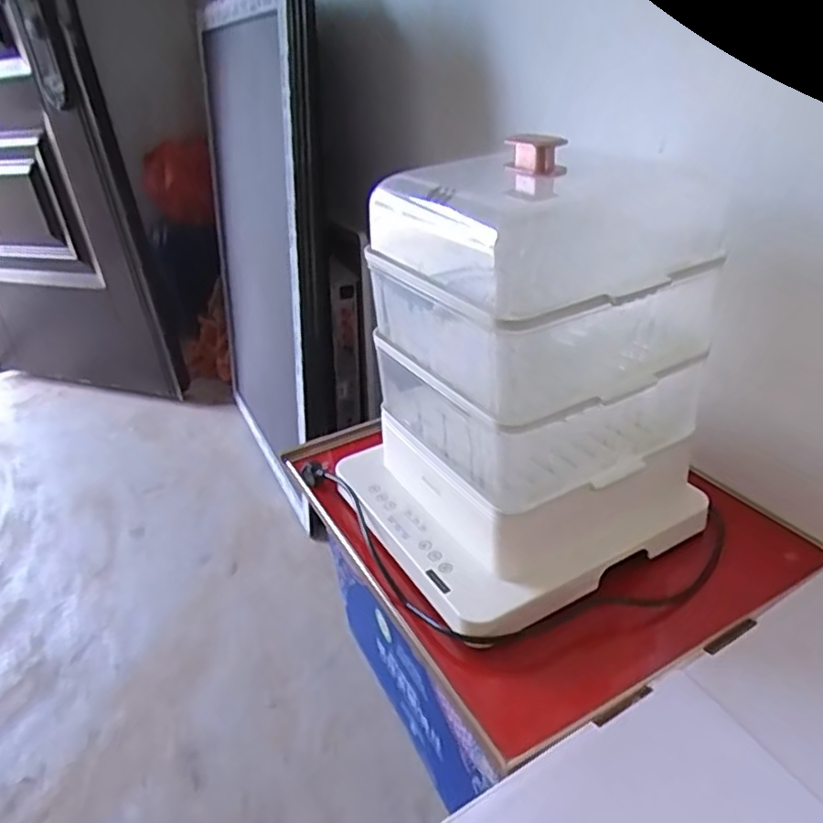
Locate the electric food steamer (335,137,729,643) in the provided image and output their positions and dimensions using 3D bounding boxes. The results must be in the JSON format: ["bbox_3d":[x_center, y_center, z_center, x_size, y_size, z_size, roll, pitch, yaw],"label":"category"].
[{"bbox_3d":[0.094,-0.047,0.673,0.297,0.363,0.279,-21,33,-23],"label":"electric food steamer"}]

